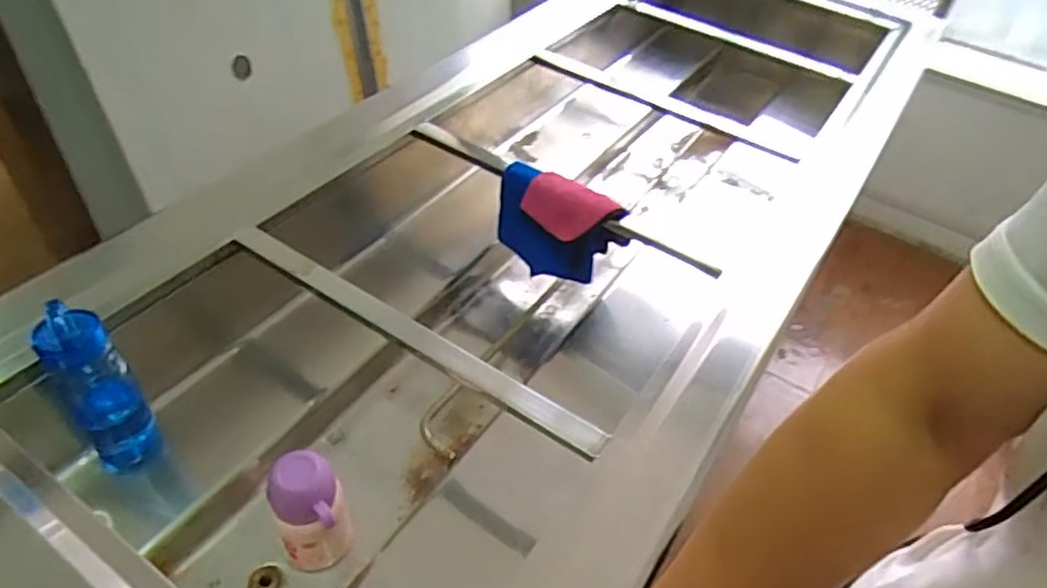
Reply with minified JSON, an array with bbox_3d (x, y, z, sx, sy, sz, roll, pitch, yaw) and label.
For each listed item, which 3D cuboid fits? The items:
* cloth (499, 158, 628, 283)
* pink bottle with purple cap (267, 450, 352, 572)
[{"bbox_3d":[0.049,-0.101,1.001,0.191,0.135,0.079,21,46,12],"label":"cloth"},{"bbox_3d":[-0.227,0.240,0.729,0.069,0.163,0.085,-8,47,-16],"label":"pink bottle with purple cap"}]

